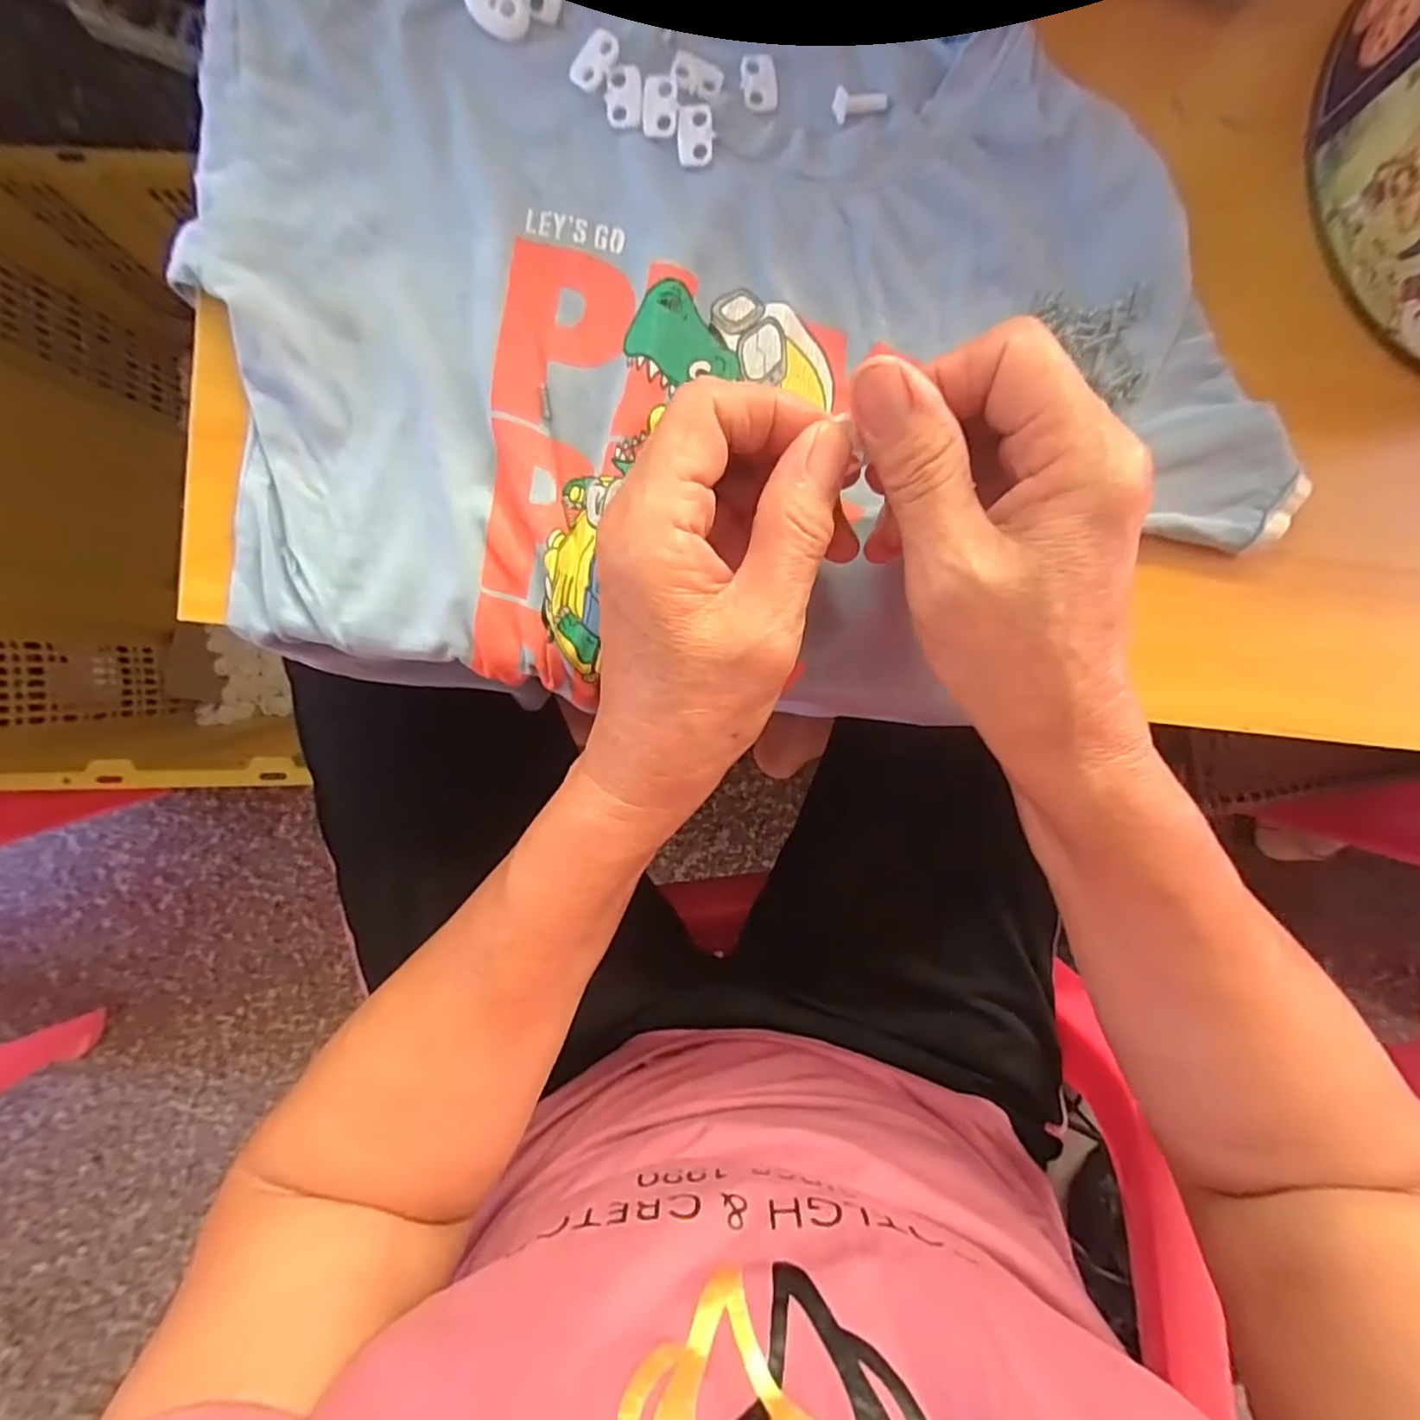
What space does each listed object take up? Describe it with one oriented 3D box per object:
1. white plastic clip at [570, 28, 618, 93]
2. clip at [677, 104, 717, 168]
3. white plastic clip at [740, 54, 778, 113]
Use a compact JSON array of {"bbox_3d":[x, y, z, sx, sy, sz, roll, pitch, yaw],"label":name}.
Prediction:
[{"bbox_3d":[-0.040,-0.226,0.228,0.011,0.005,0.018,43,90,-6],"label":"white plastic clip"},{"bbox_3d":[-0.005,-0.204,0.231,0.013,0.004,0.020,-4,94,-4],"label":"clip"},{"bbox_3d":[0.018,-0.226,0.234,0.013,0.004,0.020,-2,94,-4],"label":"white plastic clip"}]

